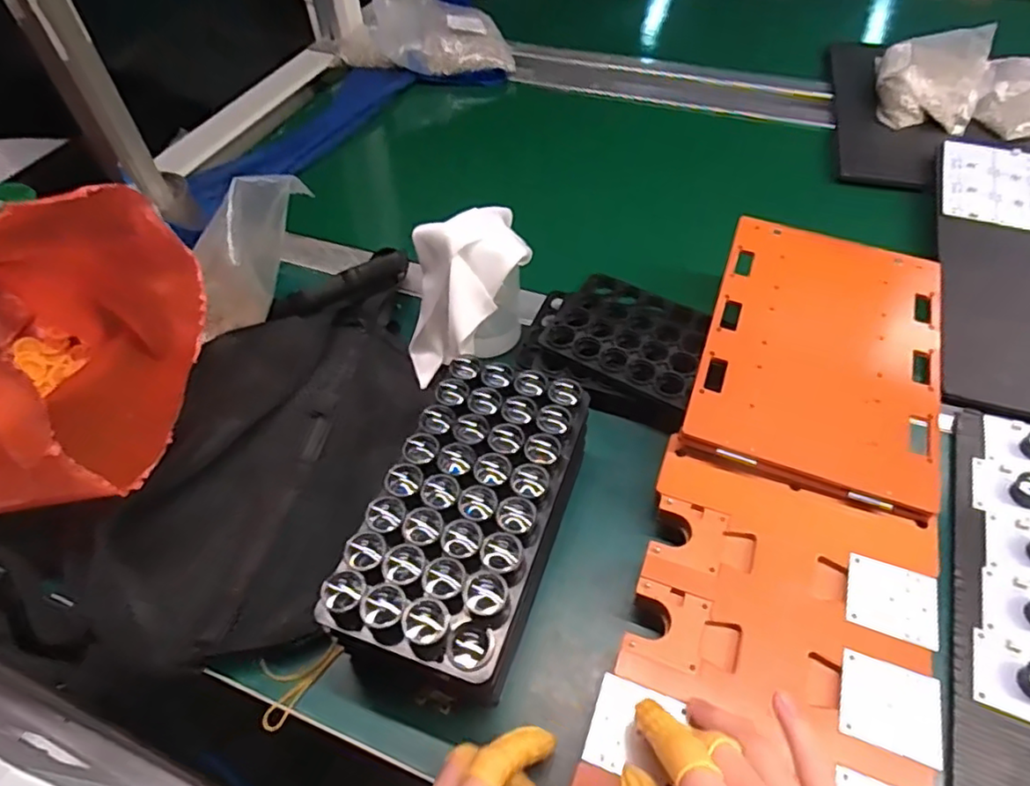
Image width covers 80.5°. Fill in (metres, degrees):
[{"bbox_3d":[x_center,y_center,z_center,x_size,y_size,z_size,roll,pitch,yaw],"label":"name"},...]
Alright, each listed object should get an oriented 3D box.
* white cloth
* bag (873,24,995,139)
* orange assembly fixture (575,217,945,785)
[{"bbox_3d":[-0.038,-0.077,0.483,0.109,0.102,0.095,-14,52,-7],"label":"white cloth"},{"bbox_3d":[0.509,-0.391,0.750,0.116,0.053,0.171,20,56,18],"label":"bag"},{"bbox_3d":[0.183,0.056,0.390,0.163,0.025,0.453,15,59,16],"label":"orange assembly fixture"}]

